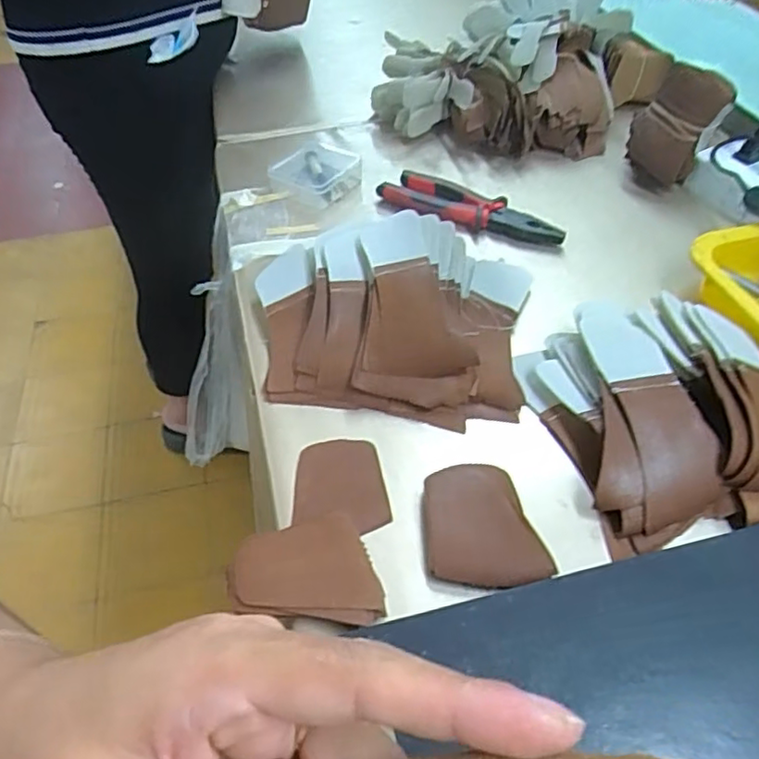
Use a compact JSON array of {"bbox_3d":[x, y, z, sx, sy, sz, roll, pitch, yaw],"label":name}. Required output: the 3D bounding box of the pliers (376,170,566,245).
[{"bbox_3d":[0.085,-0.161,0.611,0.183,0.021,0.049,28,54,25],"label":"pliers"}]

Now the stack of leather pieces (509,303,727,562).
[{"bbox_3d":[0.158,0.023,0.421,0.082,0.044,0.161,-12,48,-9],"label":"stack of leather pieces"}]

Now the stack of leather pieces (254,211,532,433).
[{"bbox_3d":[0.003,-0.055,0.488,0.215,0.058,0.163,6,48,7],"label":"stack of leather pieces"}]

